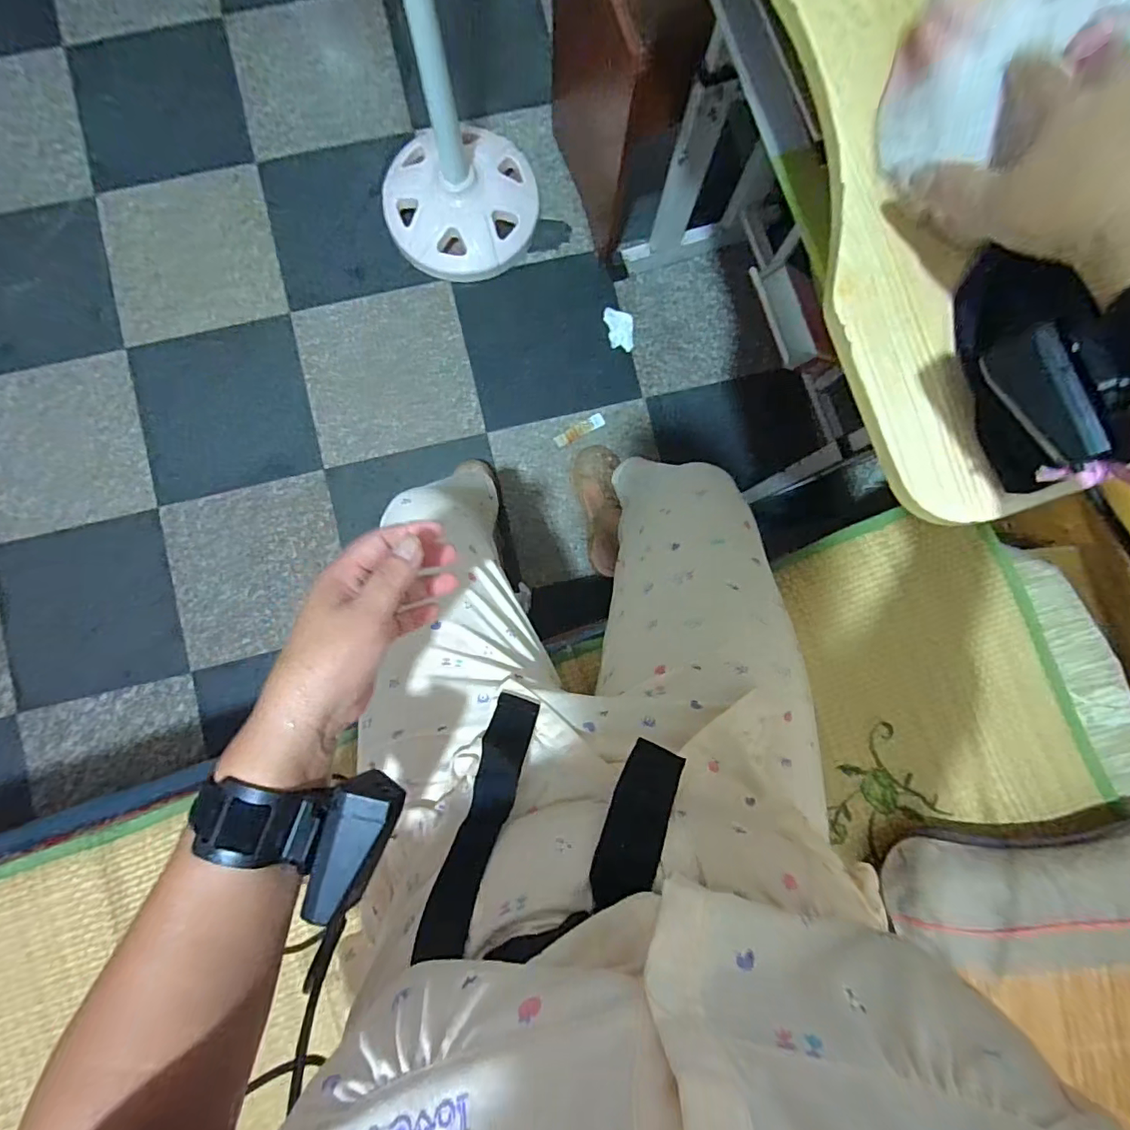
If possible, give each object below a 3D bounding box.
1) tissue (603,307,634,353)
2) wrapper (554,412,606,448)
[{"bbox_3d":[0.101,-0.443,1.014,0.055,0.014,0.078,1,85,-1],"label":"tissue"},{"bbox_3d":[0.026,-0.250,1.003,0.099,0.004,0.026,-27,87,-3],"label":"wrapper"}]

